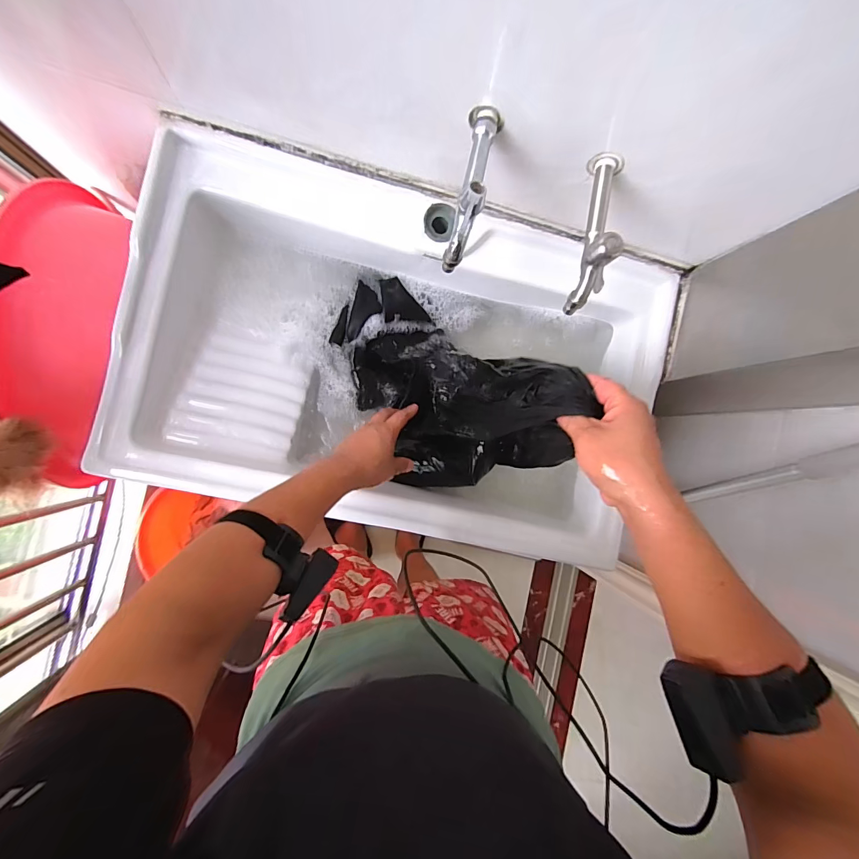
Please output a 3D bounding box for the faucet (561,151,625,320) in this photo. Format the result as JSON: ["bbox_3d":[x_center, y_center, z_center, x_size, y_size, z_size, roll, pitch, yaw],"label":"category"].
[{"bbox_3d":[0.199,-0.235,0.470,0.032,0.080,0.177,8,88,-8],"label":"faucet"}]

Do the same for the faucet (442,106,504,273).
[{"bbox_3d":[0.045,-0.277,0.448,0.035,0.093,0.165,16,87,-8],"label":"faucet"}]

